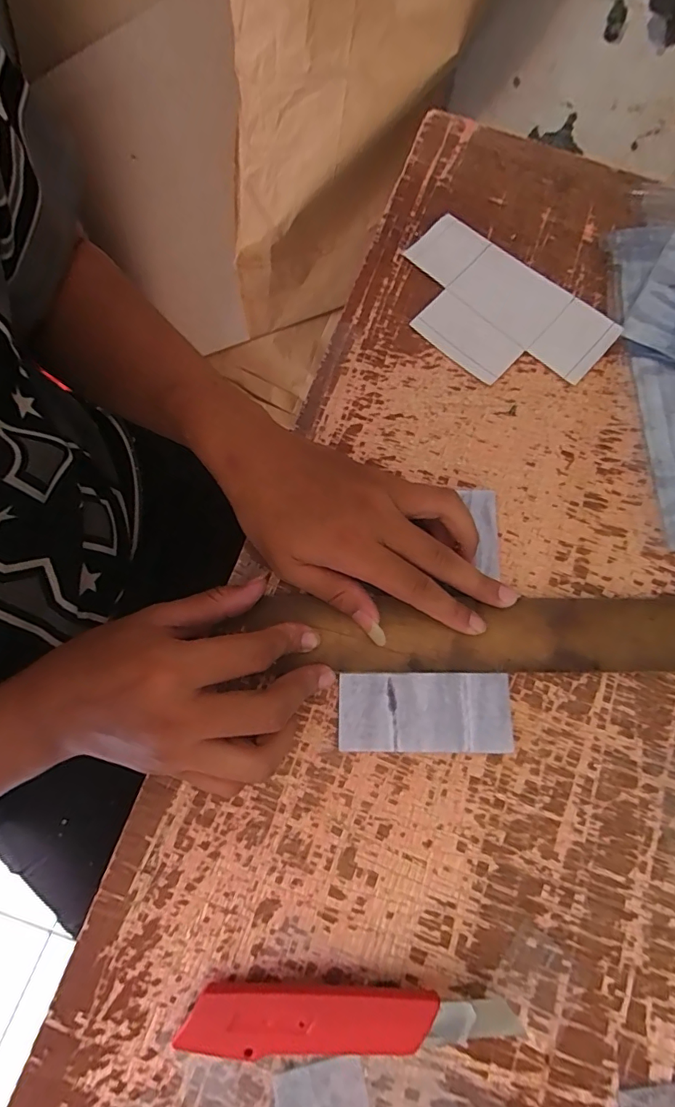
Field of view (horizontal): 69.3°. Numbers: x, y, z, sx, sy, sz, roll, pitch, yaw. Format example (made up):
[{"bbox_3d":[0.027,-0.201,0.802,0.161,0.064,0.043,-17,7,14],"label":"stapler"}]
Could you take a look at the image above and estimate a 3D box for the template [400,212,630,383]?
[{"bbox_3d":[0.120,-0.185,0.372,0.165,0.007,0.105,40,76,4],"label":"template"}]

